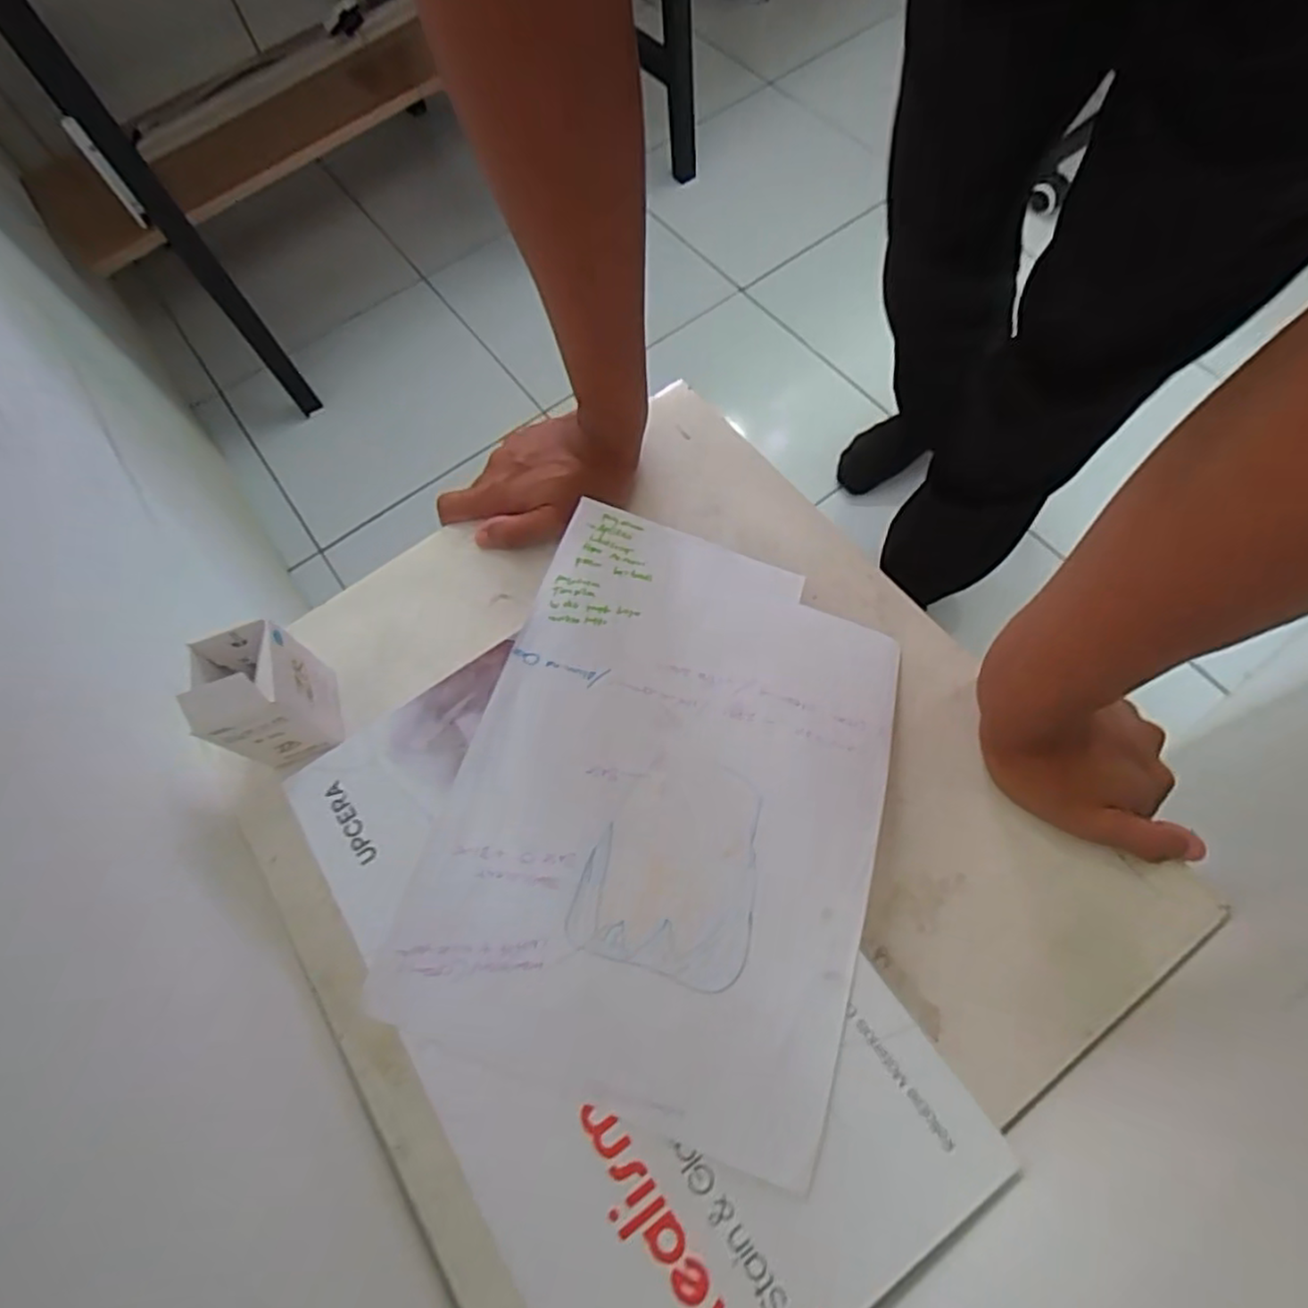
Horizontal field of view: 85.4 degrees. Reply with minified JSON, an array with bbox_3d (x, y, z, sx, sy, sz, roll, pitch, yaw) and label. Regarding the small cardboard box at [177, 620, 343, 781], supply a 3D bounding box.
[{"bbox_3d":[-0.215,0.023,0.394,0.048,0.081,0.060,-15,68,-3],"label":"small cardboard box"}]

